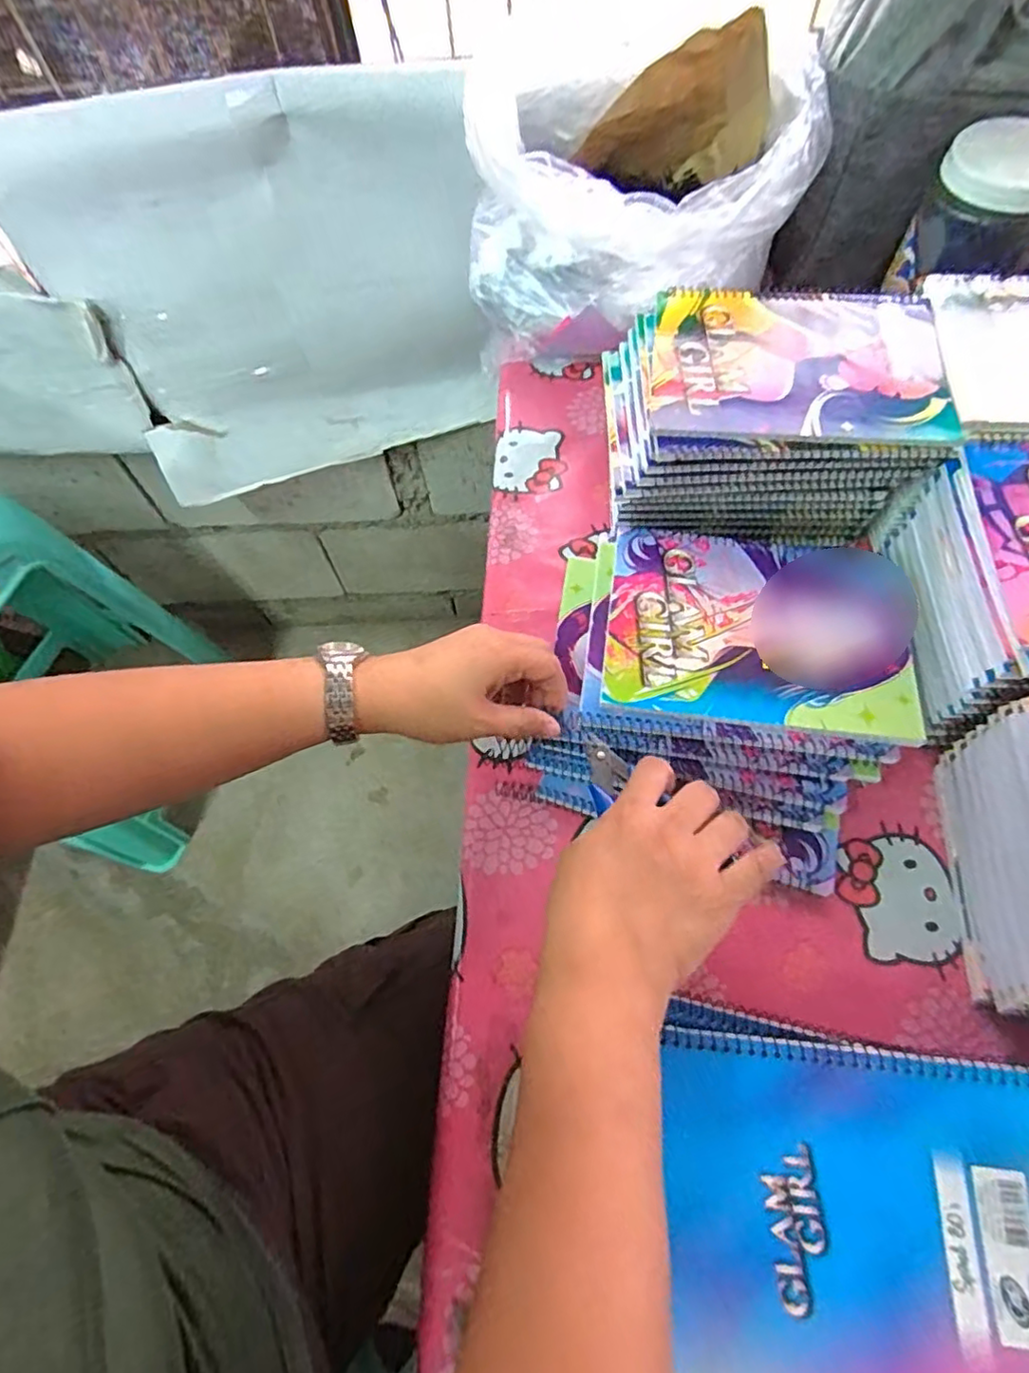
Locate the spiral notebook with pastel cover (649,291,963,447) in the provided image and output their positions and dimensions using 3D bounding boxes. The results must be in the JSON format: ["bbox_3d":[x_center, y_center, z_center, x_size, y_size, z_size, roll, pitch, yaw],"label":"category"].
[{"bbox_3d":[0.199,-0.230,0.445,0.197,0.005,0.146,3,65,5],"label":"spiral notebook with pastel cover"}]

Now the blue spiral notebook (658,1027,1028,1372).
[{"bbox_3d":[0.169,0.252,0.291,0.192,0.017,0.147,3,65,5],"label":"blue spiral notebook"}]

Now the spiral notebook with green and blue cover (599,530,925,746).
[{"bbox_3d":[0.164,-0.043,0.425,0.198,0.013,0.147,6,66,6],"label":"spiral notebook with green and blue cover"}]

